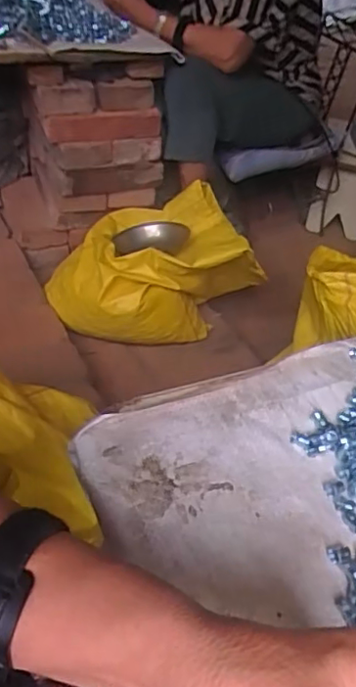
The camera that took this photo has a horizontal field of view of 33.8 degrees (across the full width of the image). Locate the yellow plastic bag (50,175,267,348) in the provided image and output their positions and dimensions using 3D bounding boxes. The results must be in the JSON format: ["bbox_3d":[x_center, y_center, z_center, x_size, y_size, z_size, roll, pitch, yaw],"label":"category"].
[{"bbox_3d":[-0.049,-0.156,1.243,0.435,0.219,0.273,-6,44,-14],"label":"yellow plastic bag"}]

